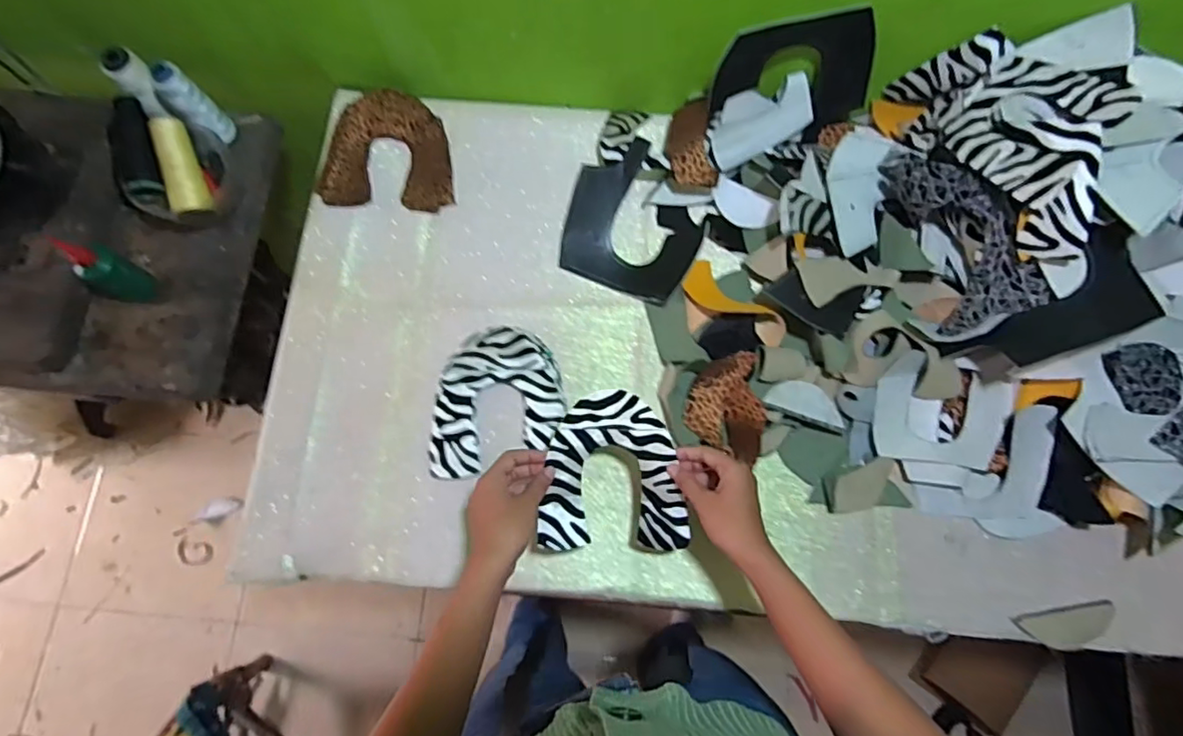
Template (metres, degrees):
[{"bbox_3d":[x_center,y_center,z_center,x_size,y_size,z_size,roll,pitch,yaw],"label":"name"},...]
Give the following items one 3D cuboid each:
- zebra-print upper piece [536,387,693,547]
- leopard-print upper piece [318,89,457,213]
[{"bbox_3d":[0.024,0.102,0.599,0.140,0.026,0.152,1,75,0],"label":"zebra-print upper piece"},{"bbox_3d":[-0.255,-0.278,0.756,0.153,0.026,0.153,1,75,0],"label":"leopard-print upper piece"}]

